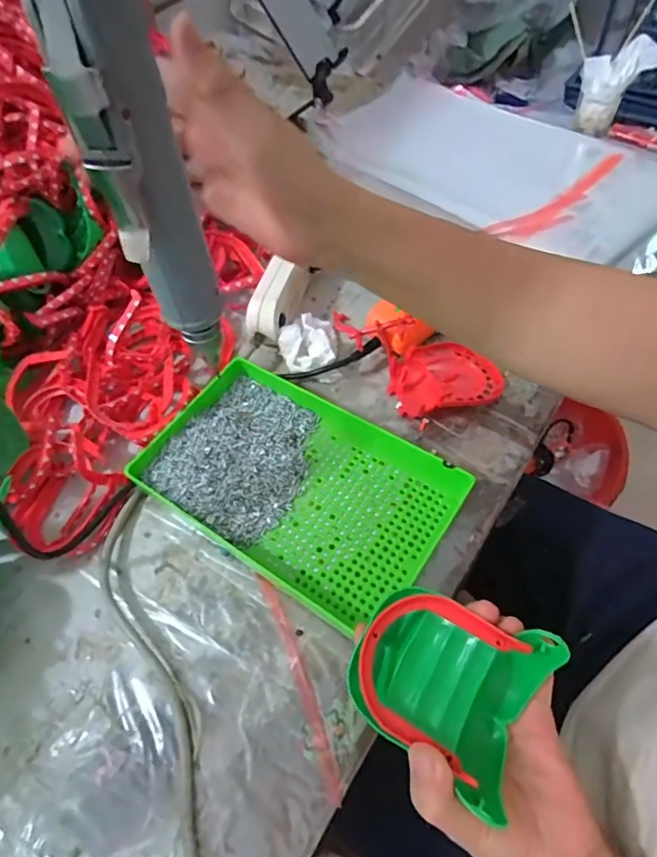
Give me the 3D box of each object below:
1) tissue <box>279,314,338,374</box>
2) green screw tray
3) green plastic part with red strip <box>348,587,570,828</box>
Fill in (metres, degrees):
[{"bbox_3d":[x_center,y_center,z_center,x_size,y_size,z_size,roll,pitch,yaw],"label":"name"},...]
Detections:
[{"bbox_3d":[-0.020,-0.085,0.494,0.054,0.029,0.067,-6,56,2],"label":"tissue"},{"bbox_3d":[-0.028,0.045,0.412,0.242,0.038,0.150,28,63,22],"label":"green screw tray"},{"bbox_3d":[0.065,0.142,0.283,0.094,0.051,0.084,27,61,18],"label":"green plastic part with red strip"}]

